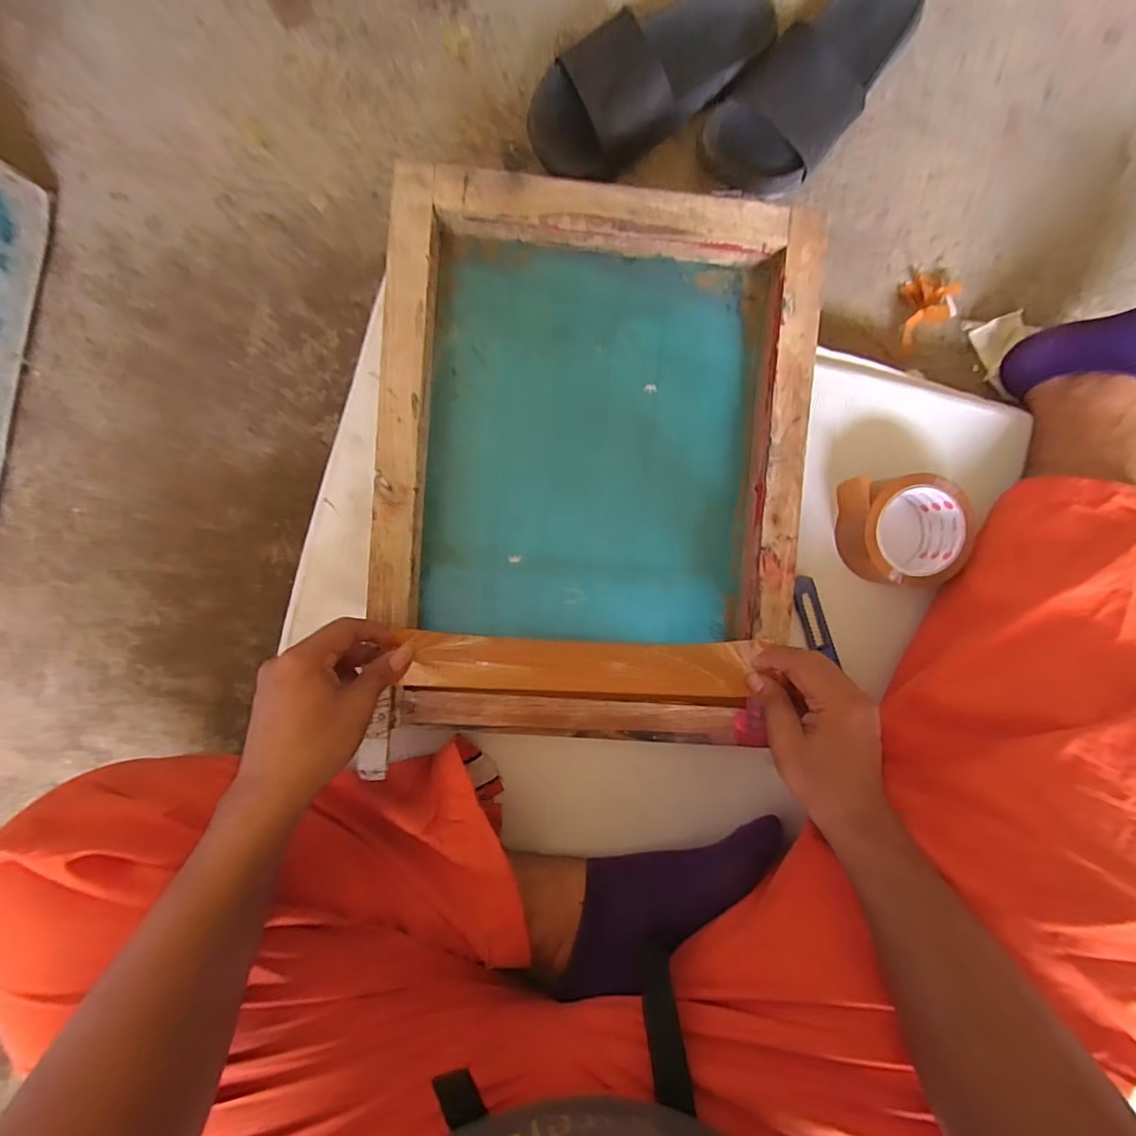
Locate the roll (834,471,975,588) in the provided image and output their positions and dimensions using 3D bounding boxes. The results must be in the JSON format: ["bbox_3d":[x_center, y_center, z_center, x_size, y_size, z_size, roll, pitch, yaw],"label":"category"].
[{"bbox_3d":[0.312,-0.034,0.483,0.097,0.058,0.095,0,93,-3],"label":"roll"}]

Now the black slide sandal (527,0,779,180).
[{"bbox_3d":[0.080,-0.492,0.506,0.263,0.066,0.112,-38,95,-1],"label":"black slide sandal"}]

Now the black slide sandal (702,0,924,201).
[{"bbox_3d":[0.254,-0.499,0.521,0.114,0.067,0.259,39,90,-5],"label":"black slide sandal"}]

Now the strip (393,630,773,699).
[{"bbox_3d":[0.010,0.086,0.453,0.286,0.041,0.054,2,93,0],"label":"strip"}]

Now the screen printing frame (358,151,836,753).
[{"bbox_3d":[0.023,-0.085,0.464,0.361,0.056,0.460,4,93,-4],"label":"screen printing frame"}]

